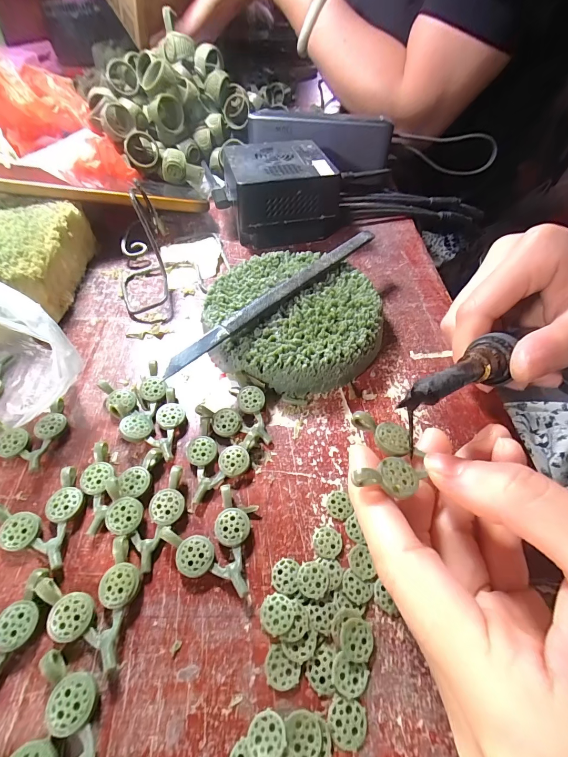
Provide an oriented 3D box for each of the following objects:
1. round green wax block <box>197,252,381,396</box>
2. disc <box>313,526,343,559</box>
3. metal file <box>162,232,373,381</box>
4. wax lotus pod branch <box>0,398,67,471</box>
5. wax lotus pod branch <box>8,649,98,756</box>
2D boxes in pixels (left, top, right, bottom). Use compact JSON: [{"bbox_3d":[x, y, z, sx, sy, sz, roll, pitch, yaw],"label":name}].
[{"bbox_3d":[0.005,-0.038,0.196,0.096,0.026,0.097,1,52,-1],"label":"round green wax block"},{"bbox_3d":[0.017,0.064,0.130,0.011,0.004,0.012,1,52,-1],"label":"disc"},{"bbox_3d":[0.001,-0.048,0.186,0.008,0.008,0.159,39,61,23],"label":"metal file"},{"bbox_3d":[-0.118,0.027,0.156,0.030,0.008,0.032,-31,60,-22],"label":"wax lotus pod branch"},{"bbox_3d":[-0.066,0.106,0.096,0.037,0.008,0.029,22,54,15],"label":"wax lotus pod branch"}]

